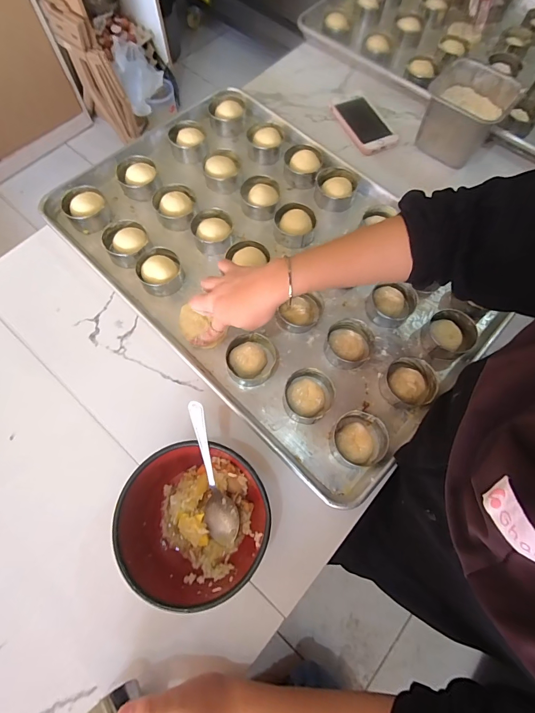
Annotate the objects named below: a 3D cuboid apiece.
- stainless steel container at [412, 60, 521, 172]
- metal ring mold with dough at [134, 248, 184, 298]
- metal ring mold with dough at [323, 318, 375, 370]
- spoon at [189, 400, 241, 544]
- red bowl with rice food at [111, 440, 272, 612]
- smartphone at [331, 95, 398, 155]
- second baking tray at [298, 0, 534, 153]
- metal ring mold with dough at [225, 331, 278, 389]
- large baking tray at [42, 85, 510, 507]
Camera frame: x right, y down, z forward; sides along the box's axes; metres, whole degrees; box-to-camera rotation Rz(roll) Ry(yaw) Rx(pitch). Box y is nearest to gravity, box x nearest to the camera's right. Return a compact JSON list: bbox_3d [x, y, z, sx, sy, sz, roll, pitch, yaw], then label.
[{"bbox_3d":[0.316,-0.383,0.562,0.104,0.088,0.107,40,73,12],"label":"stainless steel container"},{"bbox_3d":[-0.152,-0.122,0.493,0.059,0.034,0.064,1,70,-1],"label":"metal ring mold with dough"},{"bbox_3d":[0.108,-0.018,0.455,0.060,0.023,0.062,17,70,5],"label":"metal ring mold with dough"},{"bbox_3d":[-0.056,0.121,0.360,0.033,0.018,0.159,-9,104,-3],"label":"spoon"},{"bbox_3d":[-0.072,0.166,0.361,0.144,0.072,0.140,1,70,-1],"label":"red bowl with rice food"},{"bbox_3d":[0.167,-0.417,0.616,0.074,0.018,0.148,-19,71,-8],"label":"smartphone"},{"bbox_3d":[0.404,-0.608,0.678,0.603,0.049,0.386,40,74,12],"label":"second baking tray"},{"bbox_3d":[-0.021,0.001,0.449,0.060,0.026,0.067,13,70,3],"label":"metal ring mold with dough"},{"bbox_3d":[0.001,-0.161,0.503,0.392,0.034,0.622,-41,76,-15],"label":"large baking tray"}]

